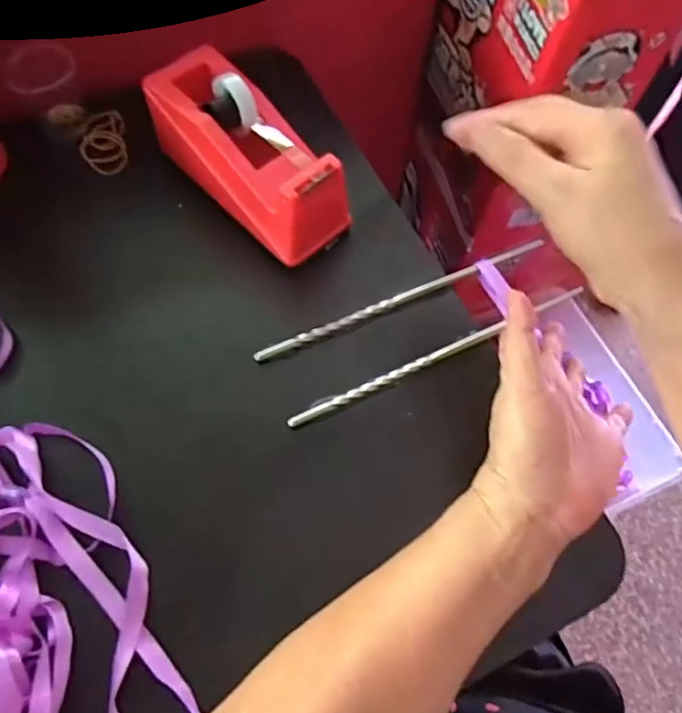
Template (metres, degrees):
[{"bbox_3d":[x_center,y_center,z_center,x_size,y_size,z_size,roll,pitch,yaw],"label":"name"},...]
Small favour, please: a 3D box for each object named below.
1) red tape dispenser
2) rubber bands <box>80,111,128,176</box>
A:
[{"bbox_3d":[-0.065,-0.138,0.401,0.066,0.059,0.154,-37,72,-19],"label":"red tape dispenser"},{"bbox_3d":[-0.185,-0.167,0.458,0.033,0.008,0.058,-11,65,-9],"label":"rubber bands"}]

